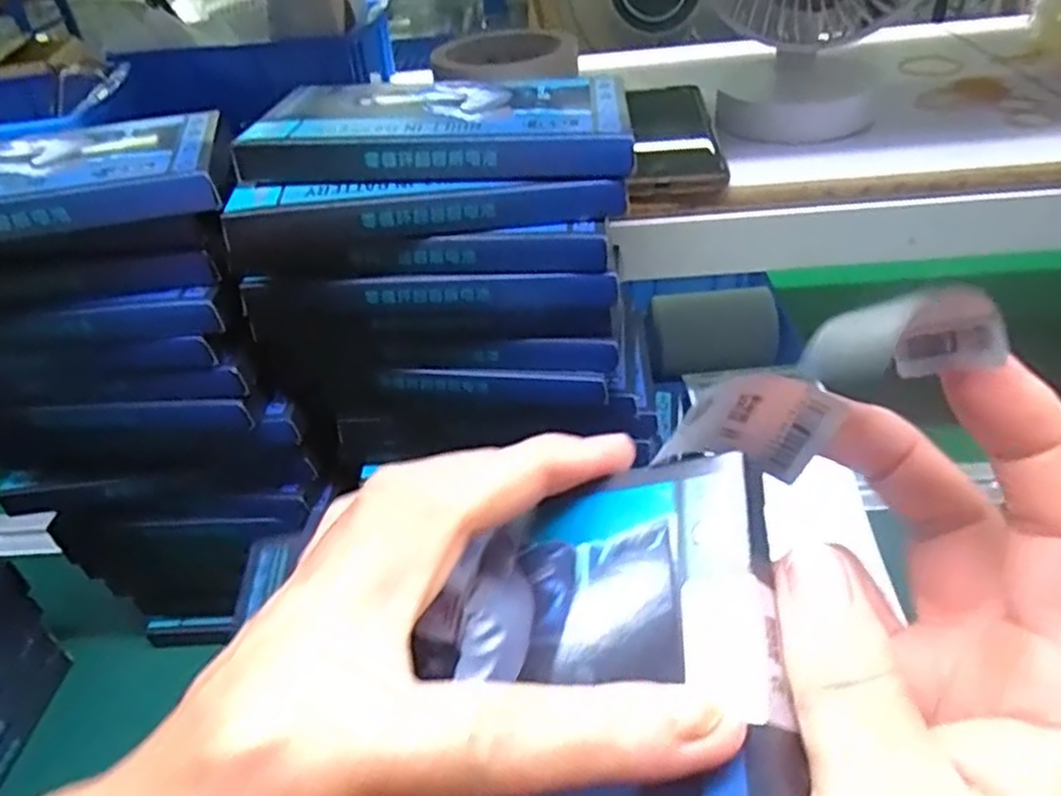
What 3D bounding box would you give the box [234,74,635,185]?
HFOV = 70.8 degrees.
[{"bbox_3d":[-0.040,-0.124,0.340,0.162,0.024,0.089,-5,39,2],"label":"box"}]

